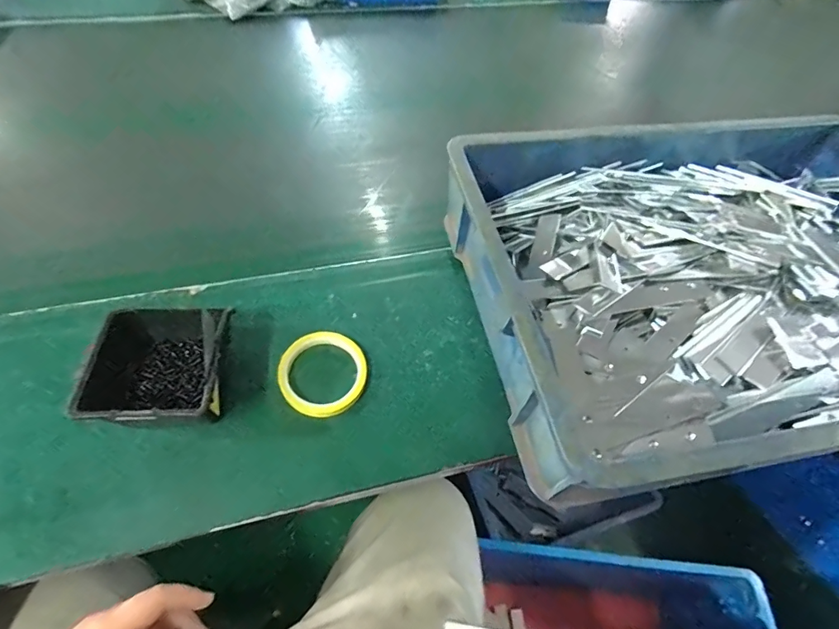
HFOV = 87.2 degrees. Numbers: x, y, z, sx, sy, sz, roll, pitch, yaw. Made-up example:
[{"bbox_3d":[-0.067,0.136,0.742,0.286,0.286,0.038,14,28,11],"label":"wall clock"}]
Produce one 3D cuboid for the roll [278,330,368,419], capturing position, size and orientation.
[{"bbox_3d":[-0.104,0.063,0.478,0.094,0.015,0.094,2,54,-3],"label":"roll"}]

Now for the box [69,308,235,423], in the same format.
[{"bbox_3d":[-0.252,0.052,0.446,0.120,0.069,0.136,-3,55,-6],"label":"box"}]

